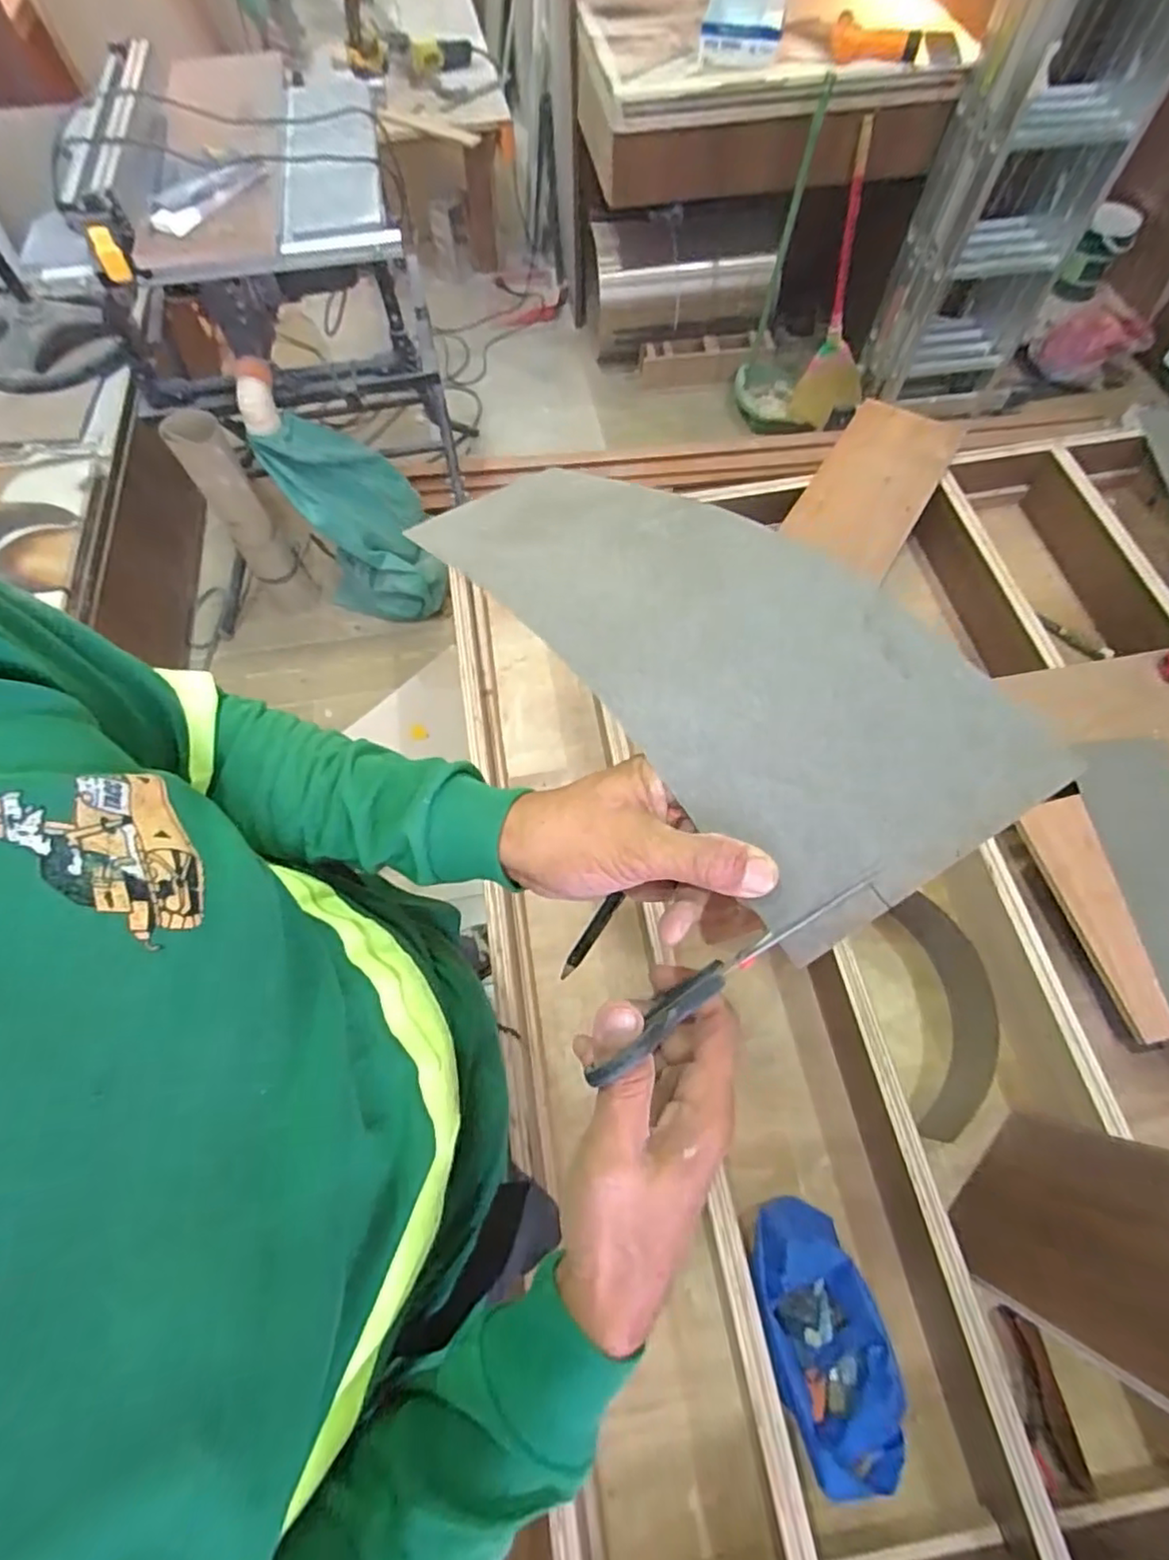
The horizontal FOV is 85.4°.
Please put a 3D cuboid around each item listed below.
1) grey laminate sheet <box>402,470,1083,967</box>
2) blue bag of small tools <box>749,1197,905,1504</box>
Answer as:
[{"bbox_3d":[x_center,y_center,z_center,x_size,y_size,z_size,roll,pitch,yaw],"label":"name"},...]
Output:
[{"bbox_3d":[0.046,-0.119,0.427,0.168,0.053,0.472,-31,54,-14],"label":"grey laminate sheet"},{"bbox_3d":[0.339,0.801,0.918,0.154,0.131,0.307,-12,65,-5],"label":"blue bag of small tools"}]

